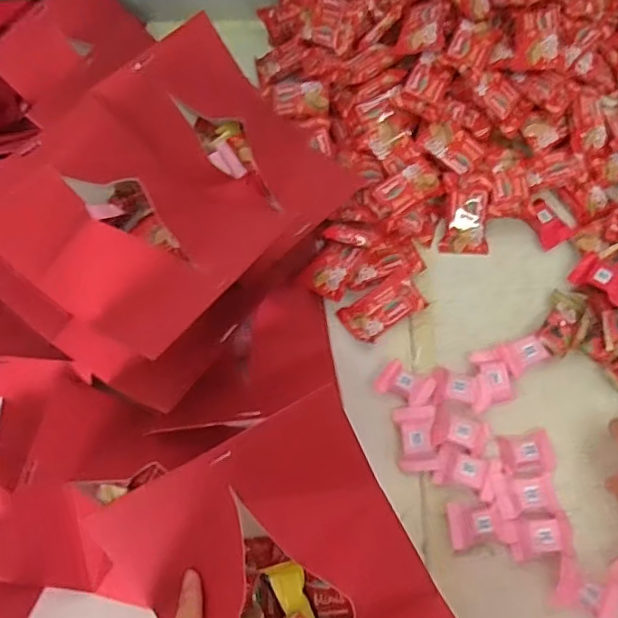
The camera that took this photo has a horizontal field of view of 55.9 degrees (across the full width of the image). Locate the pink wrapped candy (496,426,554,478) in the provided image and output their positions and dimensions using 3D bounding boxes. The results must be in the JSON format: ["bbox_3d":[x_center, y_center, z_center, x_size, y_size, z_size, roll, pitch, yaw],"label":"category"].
[{"bbox_3d":[0.189,0.124,0.501,0.048,0.014,0.037,-14,72,-3],"label":"pink wrapped candy"}]

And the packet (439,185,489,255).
[{"bbox_3d":[0.154,-0.087,0.580,0.046,0.010,0.065,-4,98,1],"label":"packet"}]

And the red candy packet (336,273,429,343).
[{"bbox_3d":[0.070,-0.001,0.553,0.075,0.017,0.041,-31,73,-8],"label":"red candy packet"}]

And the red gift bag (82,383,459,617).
[{"bbox_3d":[-0.006,0.173,0.331,0.160,0.054,0.205,-26,73,-7],"label":"red gift bag"}]

